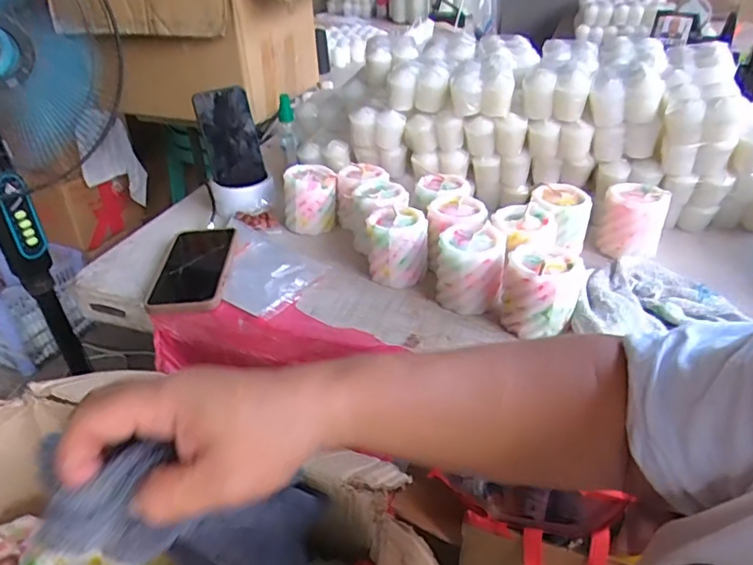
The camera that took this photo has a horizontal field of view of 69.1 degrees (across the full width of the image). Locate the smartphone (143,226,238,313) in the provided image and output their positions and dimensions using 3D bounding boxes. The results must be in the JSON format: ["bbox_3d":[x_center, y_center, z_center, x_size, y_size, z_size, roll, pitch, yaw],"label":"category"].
[{"bbox_3d":[-0.217,-0.019,0.647,0.085,0.014,0.157,-4,34,-1],"label":"smartphone"}]

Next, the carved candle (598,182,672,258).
[{"bbox_3d":[0.307,-0.076,0.659,0.069,0.072,0.067,12,37,22],"label":"carved candle"}]

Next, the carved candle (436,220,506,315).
[{"bbox_3d":[0.098,-0.018,0.577,0.067,0.073,0.069,5,35,12],"label":"carved candle"}]

